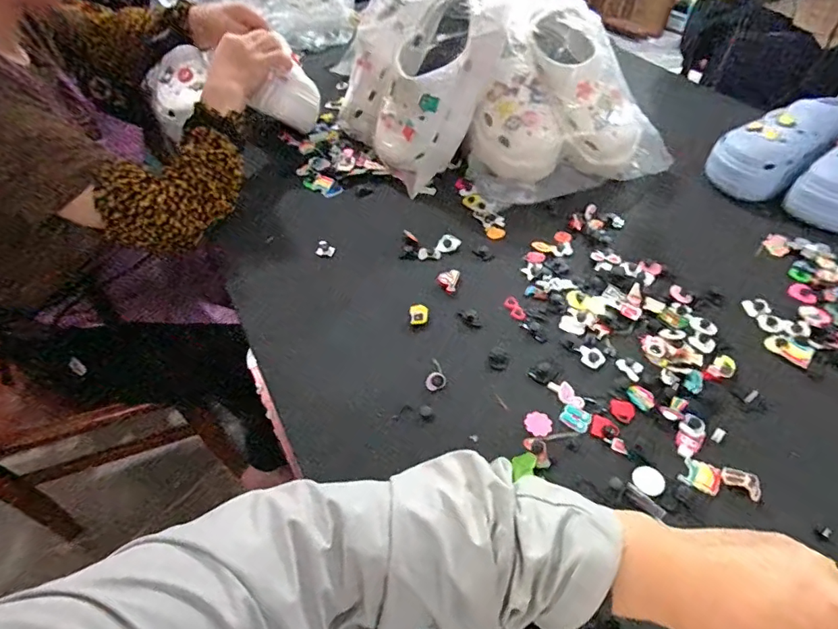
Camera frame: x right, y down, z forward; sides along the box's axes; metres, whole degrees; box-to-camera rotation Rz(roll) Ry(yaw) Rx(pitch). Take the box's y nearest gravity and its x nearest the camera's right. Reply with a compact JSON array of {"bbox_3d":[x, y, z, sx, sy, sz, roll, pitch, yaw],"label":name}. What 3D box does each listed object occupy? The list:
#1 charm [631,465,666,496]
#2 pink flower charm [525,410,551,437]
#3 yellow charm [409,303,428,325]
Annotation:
[{"bbox_3d":[0.200,0.143,0.429,0.026,0.004,0.026,0,47,0],"label":"charm"},{"bbox_3d":[0.113,0.102,0.466,0.024,0.004,0.026,0,47,-1],"label":"pink flower charm"},{"bbox_3d":[0.000,-0.001,0.553,0.020,0.007,0.028,-1,47,-1],"label":"yellow charm"}]

